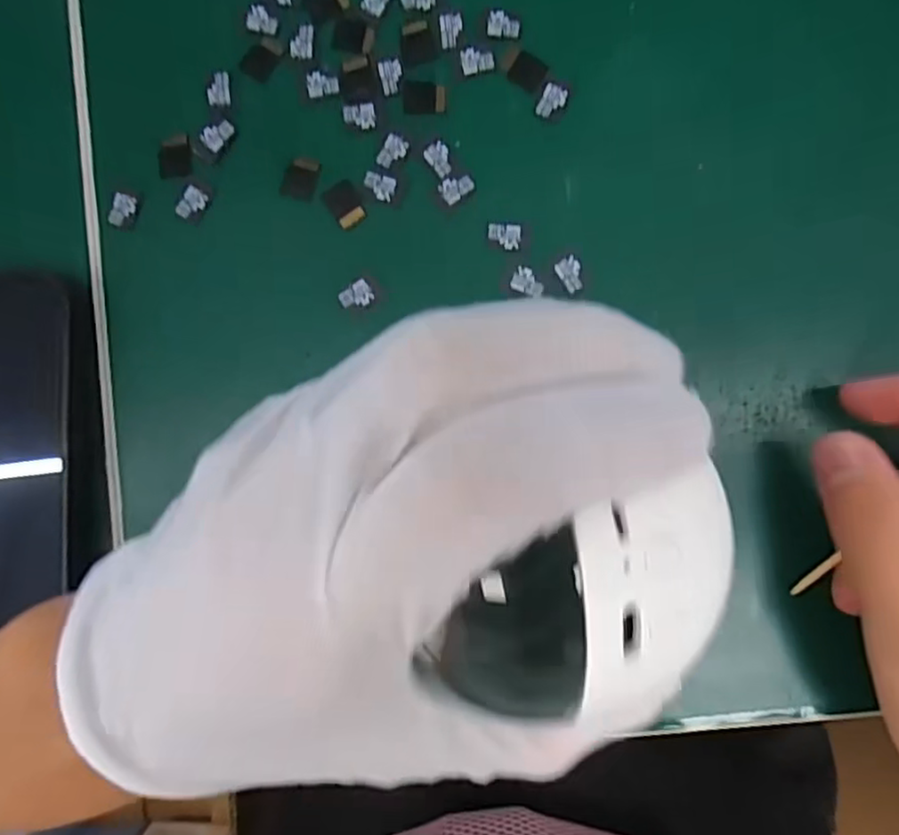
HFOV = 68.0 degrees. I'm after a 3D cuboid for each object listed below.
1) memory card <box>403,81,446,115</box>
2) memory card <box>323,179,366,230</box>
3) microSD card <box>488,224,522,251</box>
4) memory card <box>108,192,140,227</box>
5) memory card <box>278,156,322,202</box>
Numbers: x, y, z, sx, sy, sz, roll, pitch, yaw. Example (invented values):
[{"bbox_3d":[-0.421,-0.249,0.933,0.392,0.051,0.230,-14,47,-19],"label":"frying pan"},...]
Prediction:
[{"bbox_3d":[-0.009,-0.109,0.228,0.015,0.004,0.012,2,89,5],"label":"memory card"},{"bbox_3d":[-0.036,-0.073,0.228,0.011,0.004,0.015,-32,84,2],"label":"memory card"},{"bbox_3d":[0.018,-0.061,0.222,0.011,0.004,0.009,7,87,4],"label":"microSD card"},{"bbox_3d":[-0.114,-0.072,0.233,0.009,0.004,0.012,15,85,1],"label":"memory card"},{"bbox_3d":[-0.051,-0.082,0.229,0.012,0.004,0.014,18,90,1],"label":"memory card"}]

